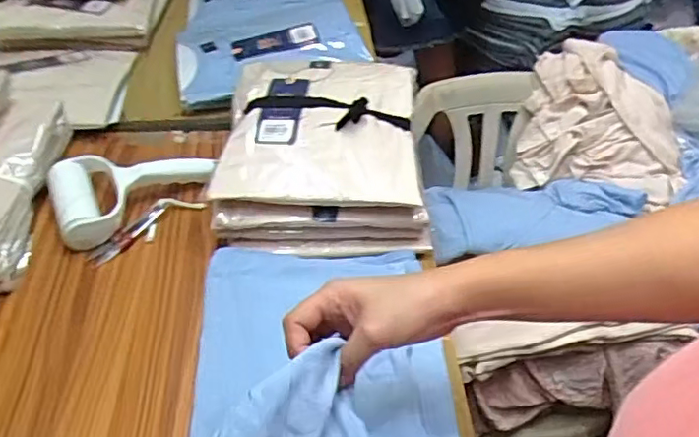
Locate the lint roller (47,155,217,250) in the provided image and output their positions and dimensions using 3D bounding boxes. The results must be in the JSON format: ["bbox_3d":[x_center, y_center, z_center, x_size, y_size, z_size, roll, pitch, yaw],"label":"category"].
[{"bbox_3d":[-0.237,-0.036,0.669,0.170,0.042,0.112,-19,46,-20],"label":"lint roller"}]

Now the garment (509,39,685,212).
[{"bbox_3d":[0.454,-0.164,1.075,0.277,0.172,0.221,16,45,16],"label":"garment"}]

